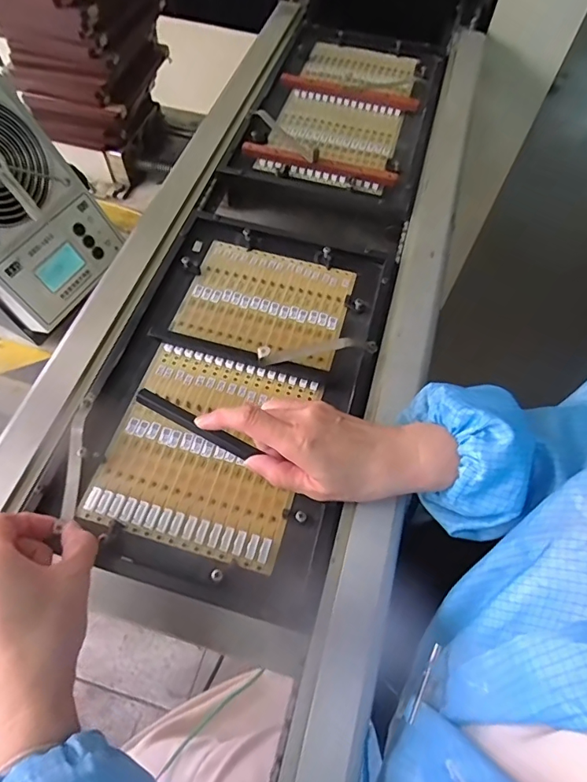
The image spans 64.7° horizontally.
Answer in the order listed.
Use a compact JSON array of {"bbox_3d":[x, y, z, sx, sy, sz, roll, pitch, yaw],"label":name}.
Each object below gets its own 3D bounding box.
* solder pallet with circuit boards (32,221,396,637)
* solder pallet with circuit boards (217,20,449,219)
[{"bbox_3d":[-0.049,-0.018,0.418,0.230,0.028,0.363,14,62,5],"label":"solder pallet with circuit boards"},{"bbox_3d":[0.074,-0.389,0.621,0.222,0.022,0.374,16,62,5],"label":"solder pallet with circuit boards"}]

